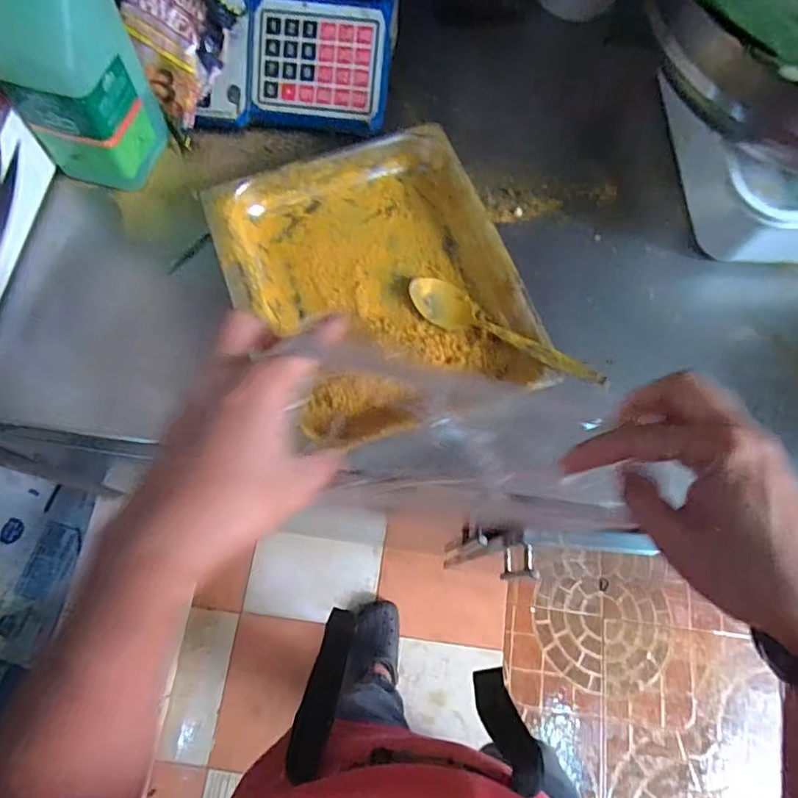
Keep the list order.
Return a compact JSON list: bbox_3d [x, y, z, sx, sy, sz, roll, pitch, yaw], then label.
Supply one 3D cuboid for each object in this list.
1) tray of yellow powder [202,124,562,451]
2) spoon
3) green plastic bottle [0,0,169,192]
[{"bbox_3d":[-0.023,-0.104,0.473,0.235,0.041,0.283,-20,73,-9],"label":"tray of yellow powder"},{"bbox_3d":[0.089,-0.058,0.456,0.186,0.019,0.036,30,72,23],"label":"spoon"},{"bbox_3d":[-0.270,-0.283,0.420,0.080,0.222,0.090,18,72,4],"label":"green plastic bottle"}]

